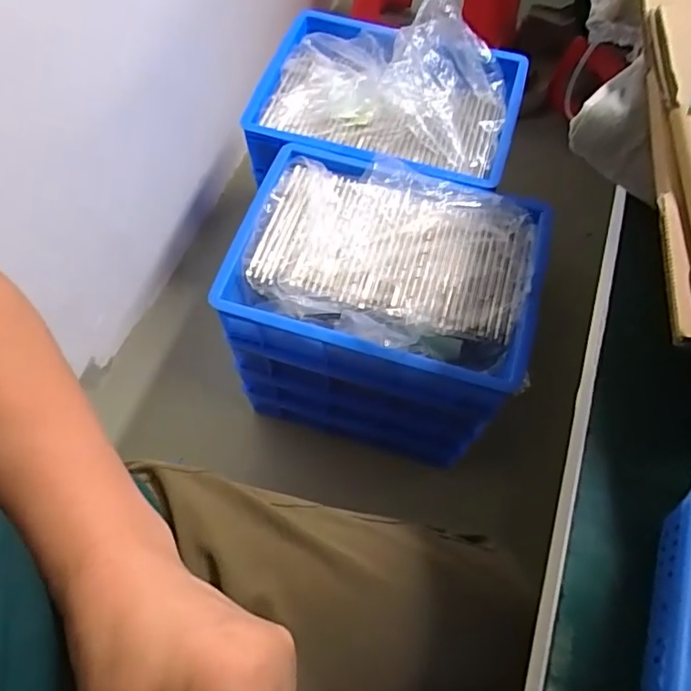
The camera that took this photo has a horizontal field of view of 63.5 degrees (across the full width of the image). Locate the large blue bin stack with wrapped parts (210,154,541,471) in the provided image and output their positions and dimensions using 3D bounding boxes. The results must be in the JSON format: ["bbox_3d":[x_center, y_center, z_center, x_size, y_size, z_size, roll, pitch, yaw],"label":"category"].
[{"bbox_3d":[0.053,-0.040,0.916,0.403,0.397,0.292,16,64,6],"label":"large blue bin stack with wrapped parts"}]

